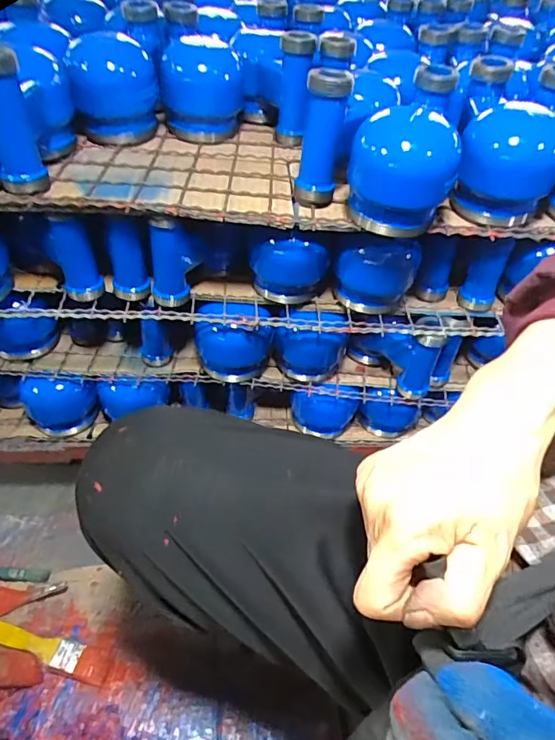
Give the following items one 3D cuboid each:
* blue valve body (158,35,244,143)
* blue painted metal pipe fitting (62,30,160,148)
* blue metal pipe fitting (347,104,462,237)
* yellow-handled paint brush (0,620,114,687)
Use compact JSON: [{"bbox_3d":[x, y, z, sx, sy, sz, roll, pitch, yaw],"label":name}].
[{"bbox_3d":[-0.088,-0.334,0.580,0.091,0.089,0.092,1,47,-4],"label":"blue valve body"},{"bbox_3d":[-0.182,-0.318,0.551,0.090,0.088,0.090,-7,48,-11],"label":"blue painted metal pipe fitting"},{"bbox_3d":[0.113,-0.181,0.447,0.094,0.085,0.093,12,47,6],"label":"blue metal pipe fitting"},{"bbox_3d":[-0.294,0.331,0.587,0.197,0.012,0.034,12,47,6],"label":"yellow-handled paint brush"}]

